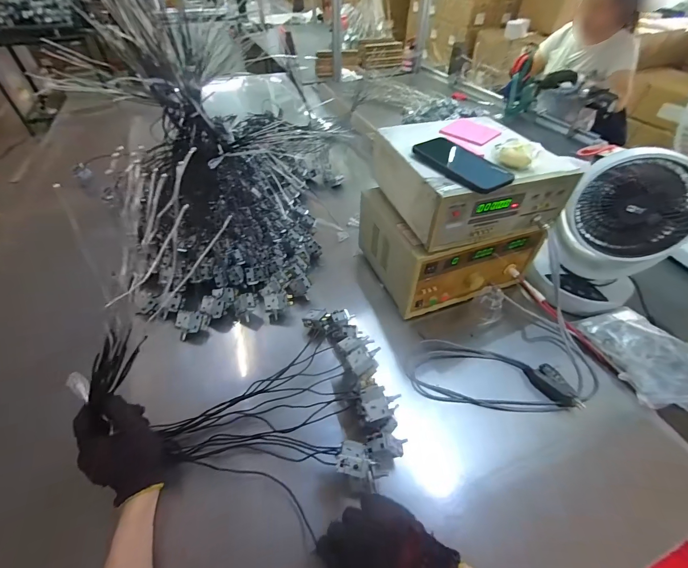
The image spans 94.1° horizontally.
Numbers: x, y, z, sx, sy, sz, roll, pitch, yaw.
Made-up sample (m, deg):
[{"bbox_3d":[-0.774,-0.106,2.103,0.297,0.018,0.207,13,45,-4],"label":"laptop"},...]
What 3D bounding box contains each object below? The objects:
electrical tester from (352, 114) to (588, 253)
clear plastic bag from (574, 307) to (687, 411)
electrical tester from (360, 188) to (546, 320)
[{"bbox_3d":[0.234,-0.215,0.622,0.276,0.112,0.264,-13,50,-11],"label":"electrical tester"},{"bbox_3d":[0.563,0.145,0.589,0.137,0.065,0.221,-12,50,-11],"label":"clear plastic bag"},{"bbox_3d":[0.229,-0.105,0.722,0.311,0.171,0.256,-17,51,-15],"label":"electrical tester"}]

